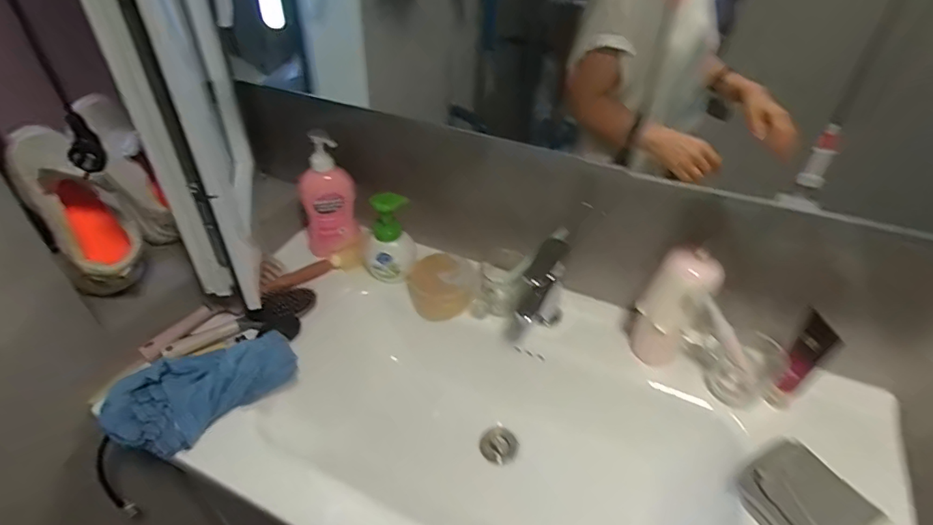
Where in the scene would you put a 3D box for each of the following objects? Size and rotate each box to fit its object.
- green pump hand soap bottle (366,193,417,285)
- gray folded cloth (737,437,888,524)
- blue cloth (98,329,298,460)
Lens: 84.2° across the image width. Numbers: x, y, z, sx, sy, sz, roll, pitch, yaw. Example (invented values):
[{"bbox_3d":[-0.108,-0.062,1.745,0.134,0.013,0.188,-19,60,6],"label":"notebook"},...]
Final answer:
[{"bbox_3d":[-0.128,-0.044,0.842,0.082,0.146,0.049,11,42,11],"label":"green pump hand soap bottle"},{"bbox_3d":[0.397,0.283,0.610,0.112,0.016,0.123,-30,43,-11],"label":"gray folded cloth"},{"bbox_3d":[-0.351,0.162,0.686,0.237,0.056,0.131,-23,47,-25],"label":"blue cloth"}]

